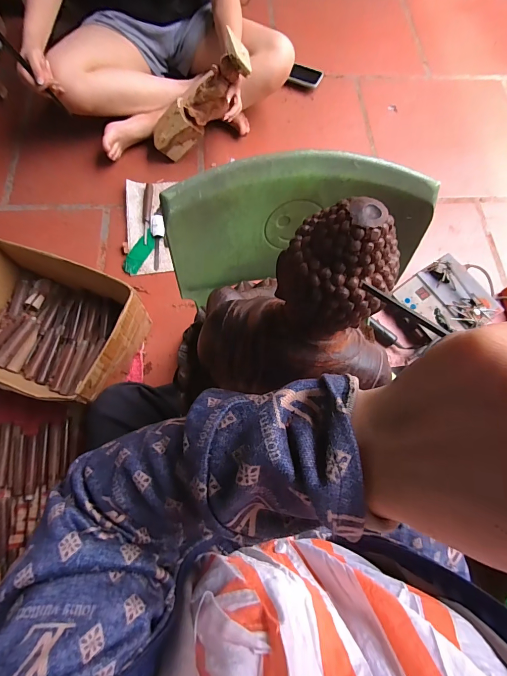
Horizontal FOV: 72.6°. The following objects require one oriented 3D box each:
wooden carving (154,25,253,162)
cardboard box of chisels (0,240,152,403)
[{"bbox_3d":[-0.142,-0.599,0.872,0.321,0.093,0.106,-29,68,34],"label":"wooden carving"},{"bbox_3d":[-0.424,-0.020,0.714,0.331,0.150,0.258,20,70,5],"label":"cardboard box of chisels"}]

